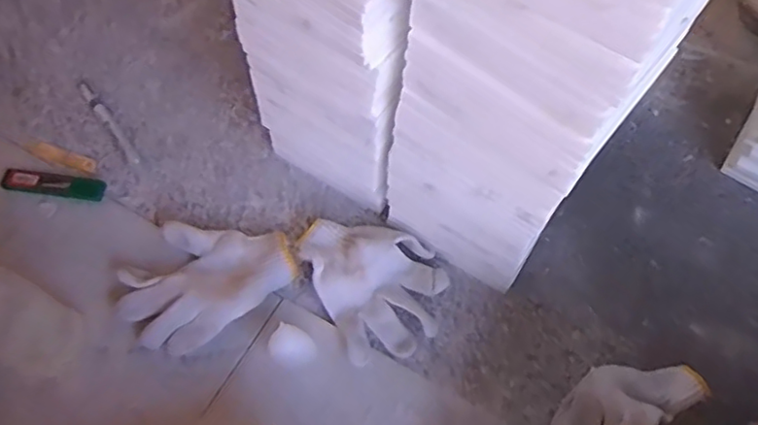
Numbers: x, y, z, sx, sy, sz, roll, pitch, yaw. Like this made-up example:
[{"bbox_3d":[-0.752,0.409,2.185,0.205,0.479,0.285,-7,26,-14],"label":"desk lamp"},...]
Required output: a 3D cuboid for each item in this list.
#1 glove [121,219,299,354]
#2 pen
[{"bbox_3d":[-0.181,0.064,0.639,0.168,0.030,0.118,-34,67,-15],"label":"glove"},{"bbox_3d":[-0.330,-0.111,0.757,0.014,0.013,0.148,-36,69,-14],"label":"pen"}]

